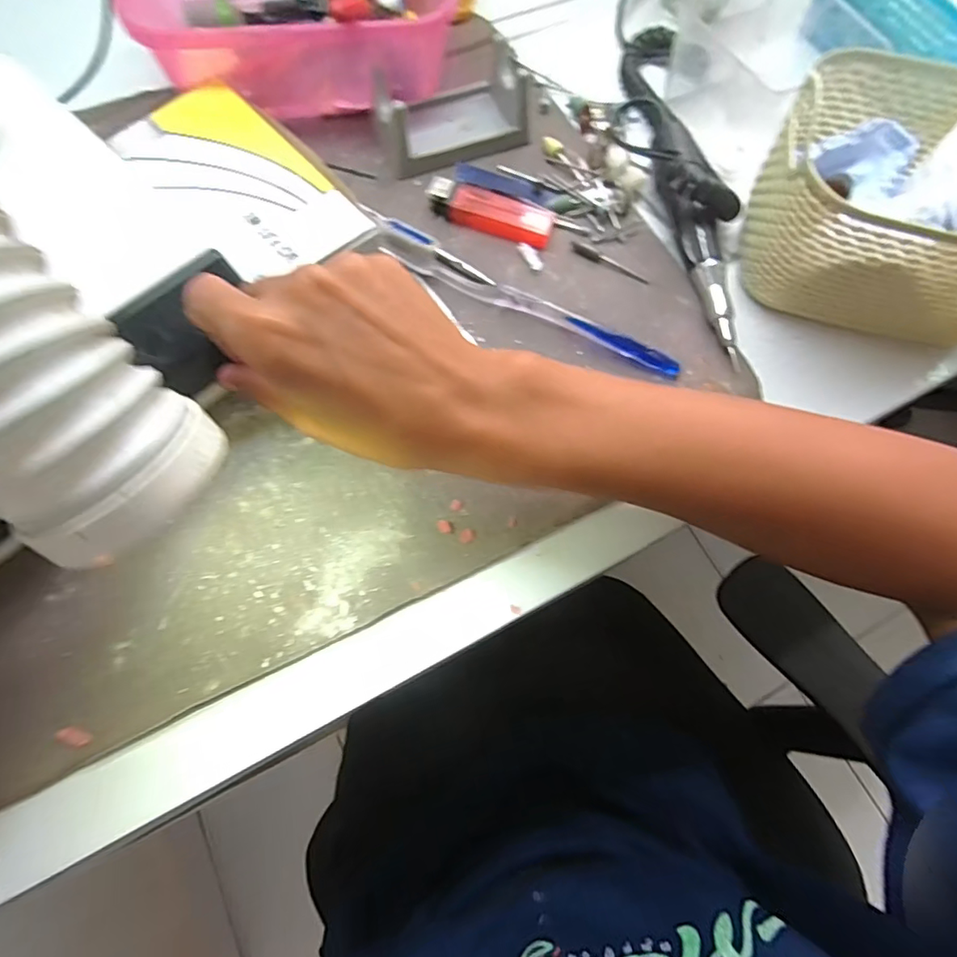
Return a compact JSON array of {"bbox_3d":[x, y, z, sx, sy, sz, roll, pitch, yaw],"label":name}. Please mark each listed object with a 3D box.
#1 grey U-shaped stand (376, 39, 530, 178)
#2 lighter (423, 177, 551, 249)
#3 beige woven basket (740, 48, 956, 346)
[{"bbox_3d":[-0.019,-0.241,0.336,0.098,0.038,0.061,-25,74,-11],"label":"grey U-shaped stand"},{"bbox_3d":[0.007,-0.168,0.324,0.079,0.008,0.026,17,70,2],"label":"lighter"},{"bbox_3d":[0.243,-0.153,0.288,0.162,0.075,0.124,13,71,1],"label":"beige woven basket"}]

